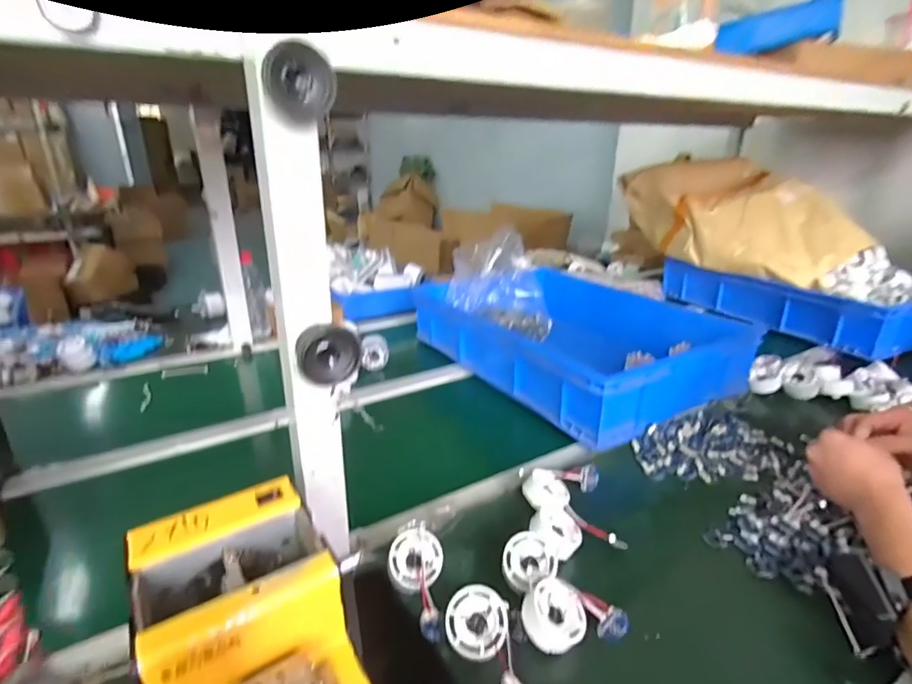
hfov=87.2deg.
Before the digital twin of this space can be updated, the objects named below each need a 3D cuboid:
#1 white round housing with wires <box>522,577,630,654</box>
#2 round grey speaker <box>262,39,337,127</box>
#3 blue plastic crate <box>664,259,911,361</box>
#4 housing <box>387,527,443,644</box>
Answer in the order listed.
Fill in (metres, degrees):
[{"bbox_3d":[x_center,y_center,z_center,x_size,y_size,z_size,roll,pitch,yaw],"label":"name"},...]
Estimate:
[{"bbox_3d":[0.108,0.252,0.449,0.097,0.041,0.059,-5,23,-14],"label":"white round housing with wires"},{"bbox_3d":[-0.111,-0.183,0.340,0.048,0.048,0.021,-9,24,-22],"label":"round grey speaker"},{"bbox_3d":[0.942,-0.140,1.304,0.477,0.102,0.636,-12,26,-29],"label":"blue plastic crate"},{"bbox_3d":[-0.036,0.240,0.477,0.054,0.022,0.105,-5,43,-14],"label":"housing"}]

